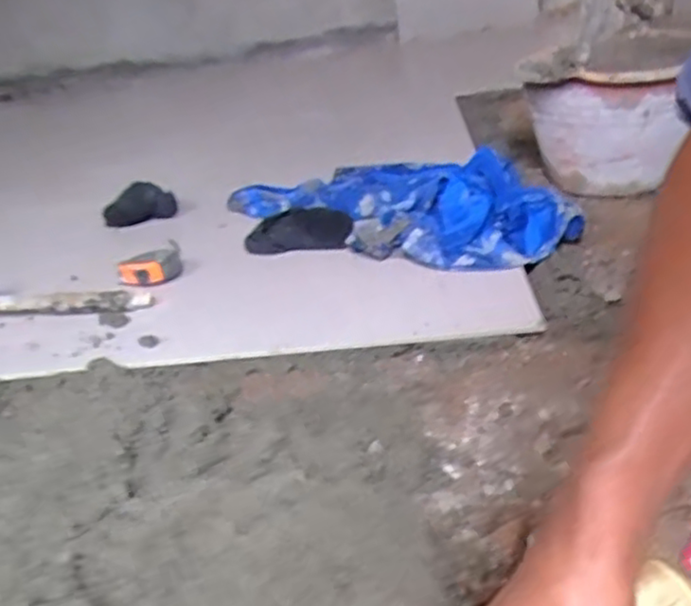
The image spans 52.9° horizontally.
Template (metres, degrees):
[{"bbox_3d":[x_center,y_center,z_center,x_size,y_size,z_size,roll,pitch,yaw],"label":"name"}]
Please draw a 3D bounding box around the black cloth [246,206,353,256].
[{"bbox_3d":[-0.069,-0.108,1.009,0.153,0.030,0.101,-8,28,-3],"label":"black cloth"}]

